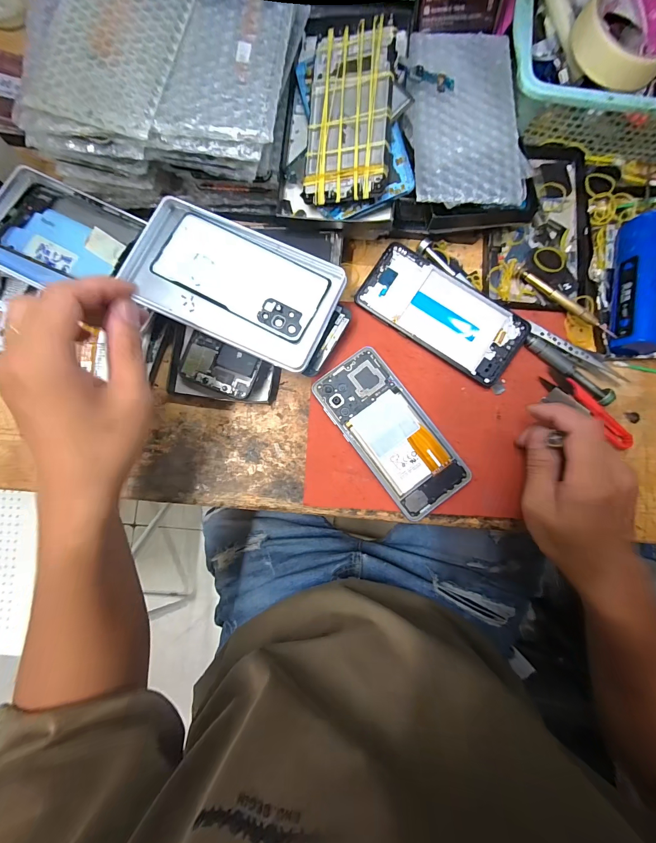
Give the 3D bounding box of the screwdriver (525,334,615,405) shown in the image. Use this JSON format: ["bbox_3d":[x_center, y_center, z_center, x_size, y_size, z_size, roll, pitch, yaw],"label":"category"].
[{"bbox_3d":[0.227,-0.051,0.315,0.092,0.015,0.015,43,85,4],"label":"screwdriver"}]

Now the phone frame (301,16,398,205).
[{"bbox_3d":[0.018,-0.259,0.278,0.070,0.008,0.146,5,89,17],"label":"phone frame"}]

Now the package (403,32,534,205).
[{"bbox_3d":[0.121,-0.271,0.294,0.101,0.014,0.168,-5,84,-1],"label":"package"}]

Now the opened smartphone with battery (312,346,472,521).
[{"bbox_3d":[0.057,0.009,0.311,0.071,0.011,0.157,-35,85,-4],"label":"opened smartphone with battery"}]

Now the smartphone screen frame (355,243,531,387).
[{"bbox_3d":[0.109,-0.104,0.322,0.157,0.014,0.072,36,85,3],"label":"smartphone screen frame"}]

